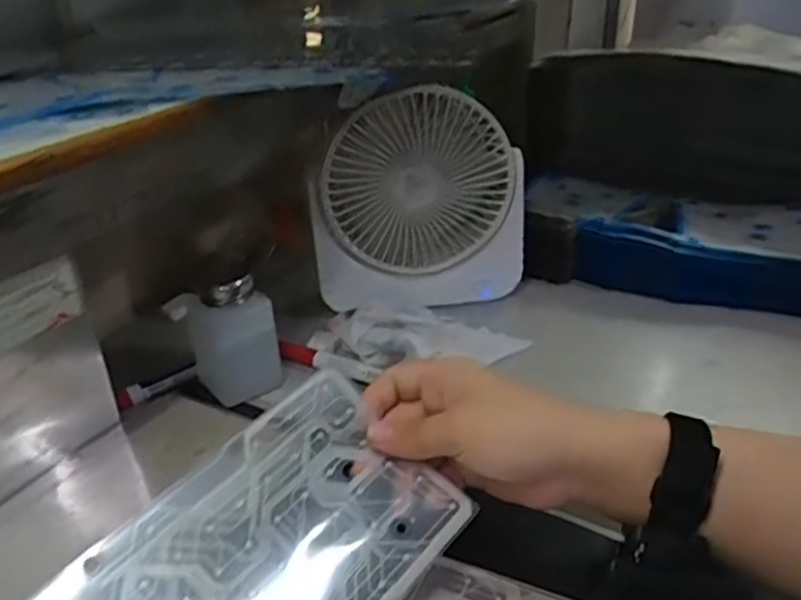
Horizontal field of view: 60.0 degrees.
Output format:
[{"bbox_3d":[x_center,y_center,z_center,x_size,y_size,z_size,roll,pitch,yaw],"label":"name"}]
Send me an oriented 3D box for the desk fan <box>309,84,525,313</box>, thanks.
[{"bbox_3d":[0.019,-0.079,0.606,0.181,0.190,0.055,-12,31,-20],"label":"desk fan"}]

